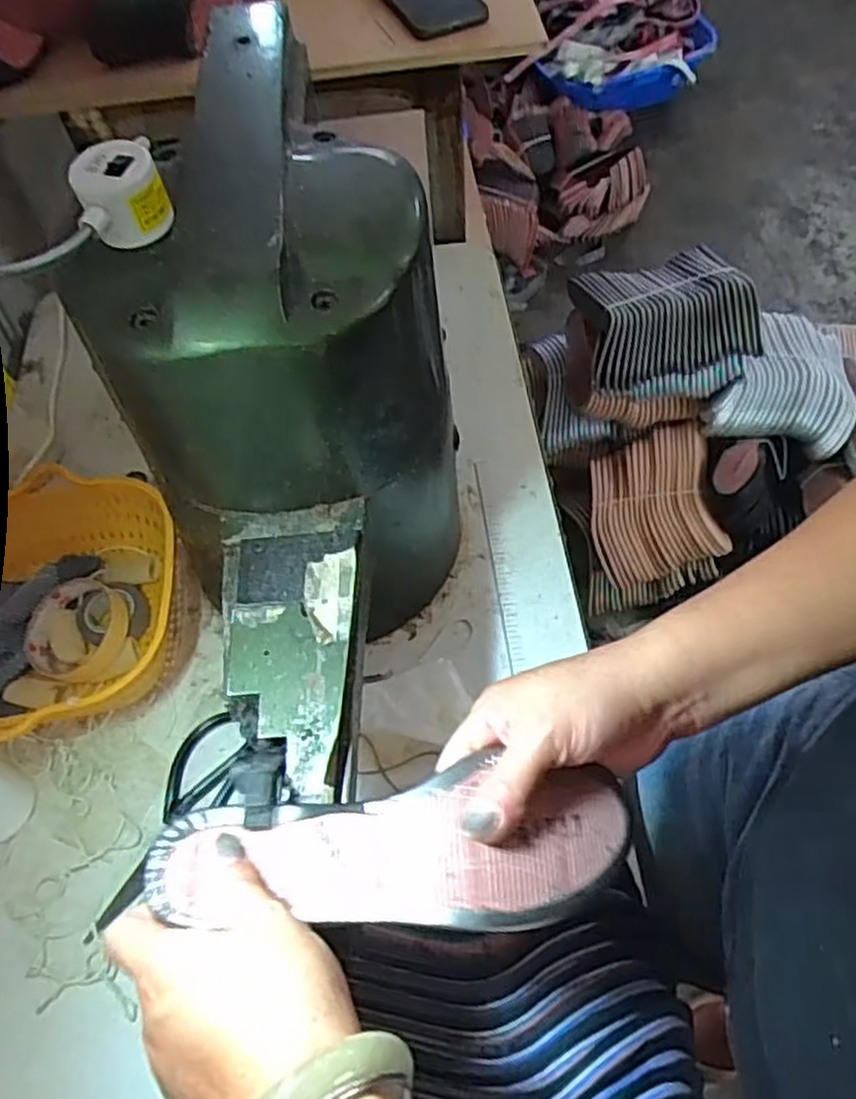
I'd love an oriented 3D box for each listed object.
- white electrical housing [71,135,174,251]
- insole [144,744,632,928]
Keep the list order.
[{"bbox_3d":[-0.150,-0.175,0.369,0.040,0.035,0.032,-16,60,-5],"label":"white electrical housing"},{"bbox_3d":[-0.016,0.141,0.353,0.224,0.028,0.068,-3,60,0],"label":"insole"}]

